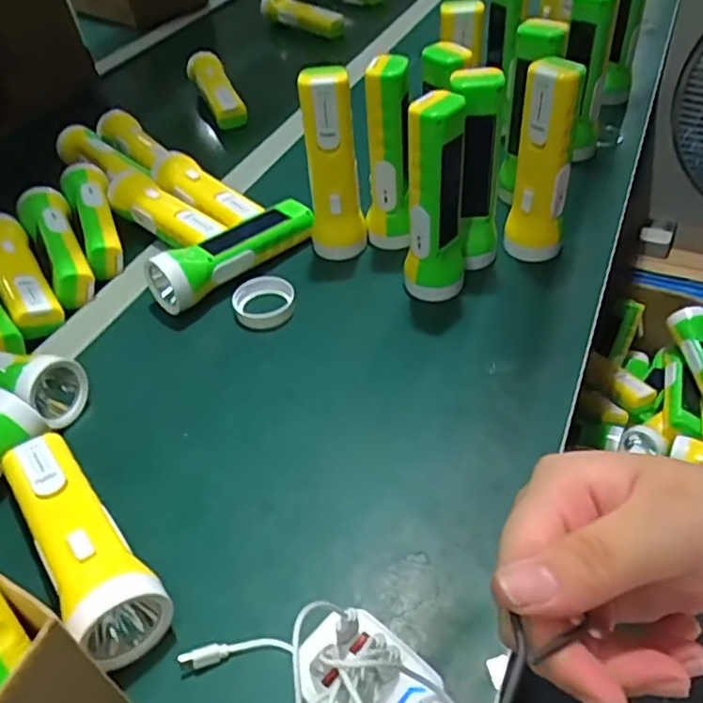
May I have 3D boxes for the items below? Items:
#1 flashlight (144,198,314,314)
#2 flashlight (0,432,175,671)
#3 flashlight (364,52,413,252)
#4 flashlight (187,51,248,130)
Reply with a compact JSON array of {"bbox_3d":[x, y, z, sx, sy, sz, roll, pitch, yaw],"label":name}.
[{"bbox_3d":[-0.107,-0.096,0.587,0.163,0.047,0.057,-34,50,-25],"label":"flashlight"},{"bbox_3d":[-0.167,0.112,0.388,0.048,0.044,0.170,-33,50,-25],"label":"flashlight"},{"bbox_3d":[0.033,-0.171,0.569,0.044,0.168,0.042,7,46,14],"label":"flashlight"},{"bbox_3d":[-0.192,-0.369,0.892,0.040,0.051,0.179,-21,45,-14],"label":"flashlight"}]

